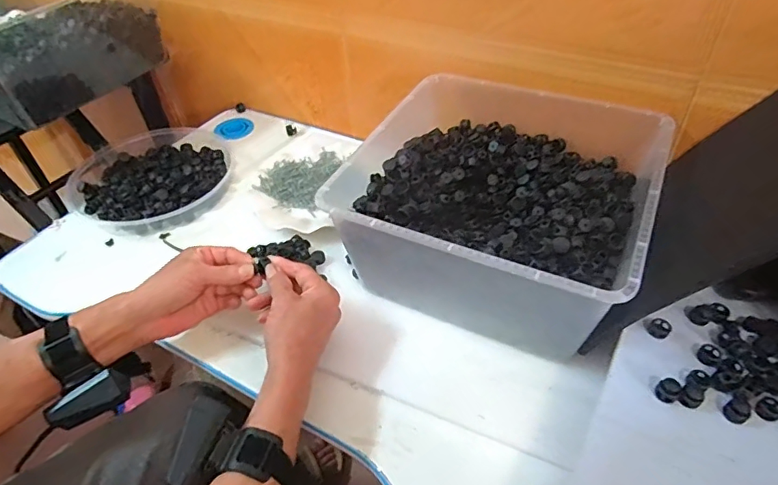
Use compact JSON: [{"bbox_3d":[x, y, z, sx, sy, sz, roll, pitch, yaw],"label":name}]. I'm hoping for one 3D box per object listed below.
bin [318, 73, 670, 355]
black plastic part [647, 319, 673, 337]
[{"bbox_3d":[0.115,-0.040,0.571,0.305,0.147,0.296,18,49,21],"label":"bin"},{"bbox_3d":[0.244,0.077,0.452,0.018,0.006,0.019,-2,45,2],"label":"black plastic part"}]

